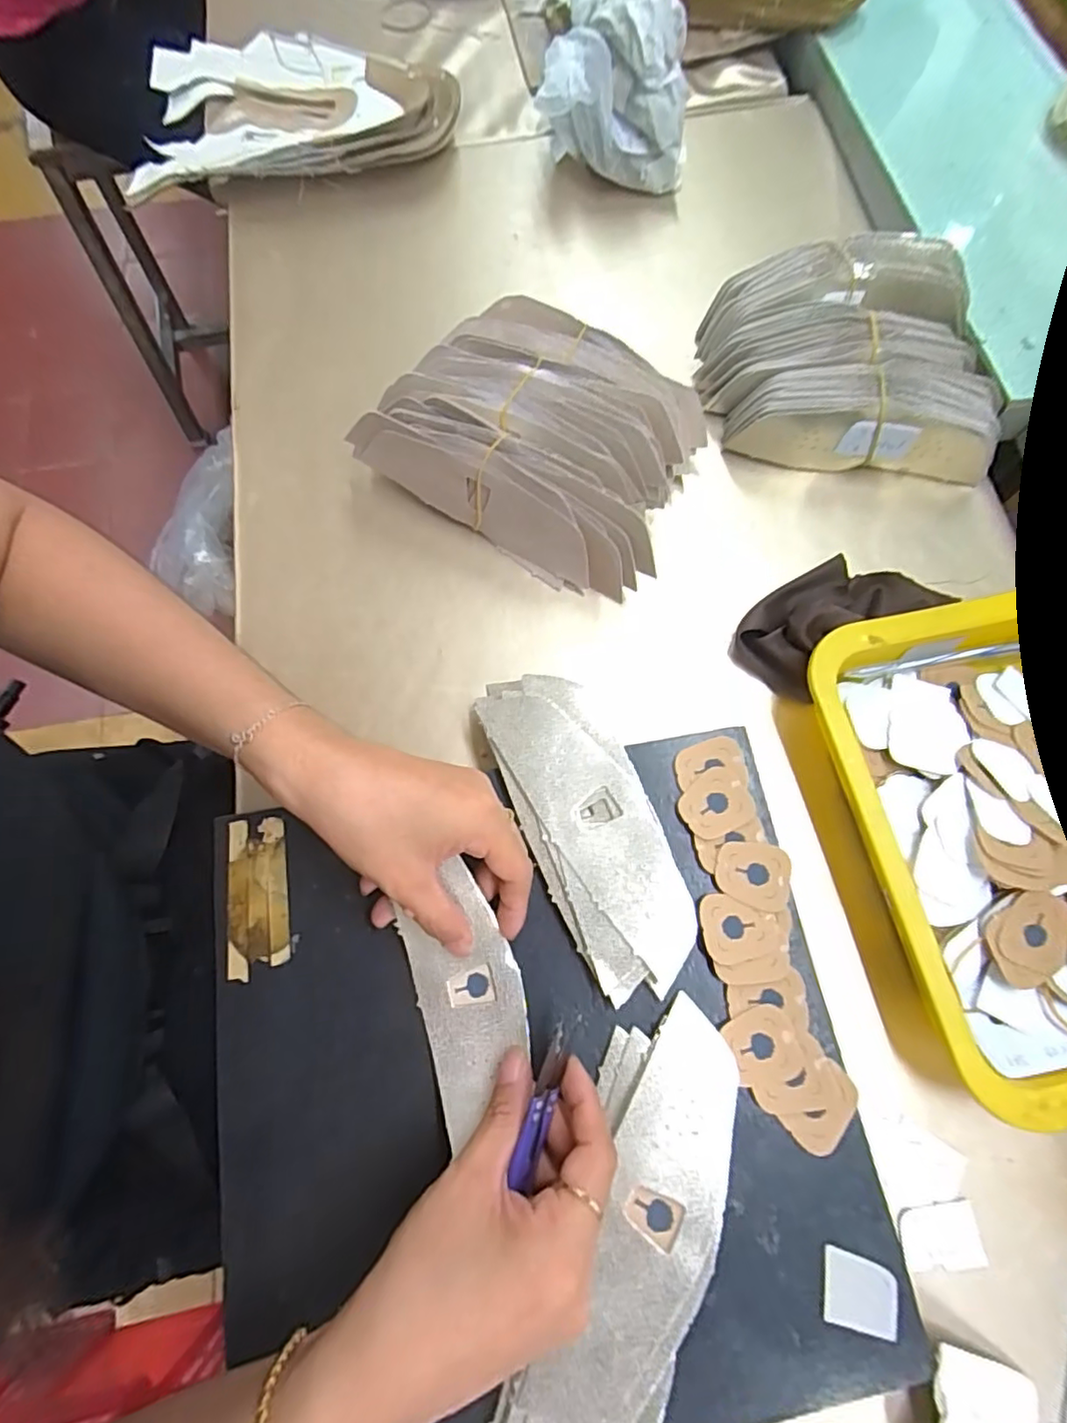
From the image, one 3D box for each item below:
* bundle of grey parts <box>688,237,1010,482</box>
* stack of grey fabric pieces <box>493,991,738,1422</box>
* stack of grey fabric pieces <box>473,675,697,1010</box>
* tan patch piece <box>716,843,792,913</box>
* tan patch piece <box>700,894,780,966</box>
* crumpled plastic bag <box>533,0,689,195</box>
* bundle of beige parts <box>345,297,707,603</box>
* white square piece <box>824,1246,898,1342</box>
[{"bbox_3d":[0.216,-0.250,0.422,0.192,0.055,0.157,6,73,2],"label":"bundle of grey parts"},{"bbox_3d":[0.041,0.241,0.265,0.062,0.022,0.209,20,74,7],"label":"stack of grey fabric pieces"},{"bbox_3d":[0.029,0.058,0.325,0.066,0.013,0.173,-22,74,-6],"label":"stack of grey fabric pieces"},{"bbox_3d":[0.116,0.087,0.319,0.037,0.004,0.032,10,73,4],"label":"tan patch piece"},{"bbox_3d":[0.107,0.112,0.311,0.038,0.004,0.033,-6,73,-1],"label":"tan patch piece"},{"bbox_3d":[0.087,-0.552,0.488,0.123,0.109,0.224,17,74,6],"label":"crumpled plastic bag"},{"bbox_3d":[0.009,-0.188,0.400,0.207,0.068,0.158,31,75,10],"label":"bundle of beige parts"},{"bbox_3d":[0.146,0.258,0.268,0.031,0.004,0.027,12,73,4],"label":"white square piece"}]

